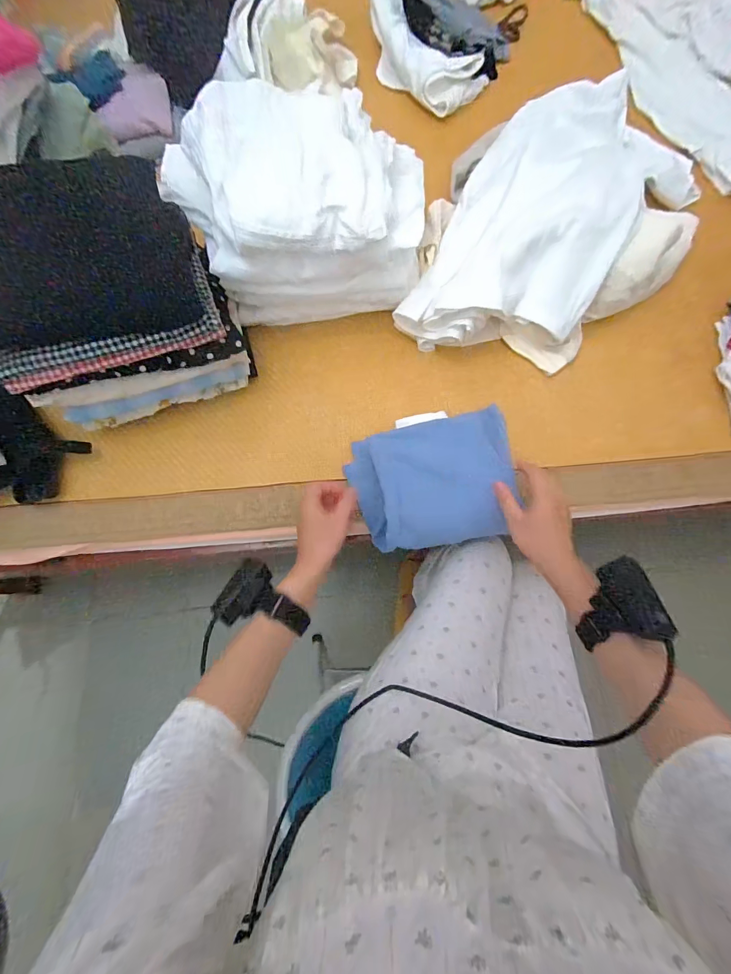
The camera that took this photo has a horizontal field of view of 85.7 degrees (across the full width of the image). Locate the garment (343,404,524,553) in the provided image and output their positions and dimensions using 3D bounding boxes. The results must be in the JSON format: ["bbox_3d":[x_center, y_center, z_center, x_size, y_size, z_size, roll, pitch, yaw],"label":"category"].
[{"bbox_3d":[0.100,-0.011,0.537,0.224,0.034,0.177,-14,76,-3],"label":"garment"}]

